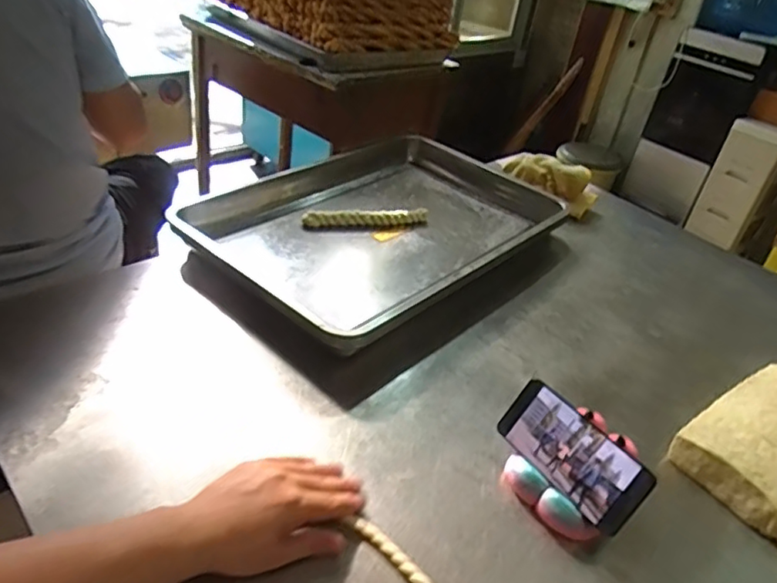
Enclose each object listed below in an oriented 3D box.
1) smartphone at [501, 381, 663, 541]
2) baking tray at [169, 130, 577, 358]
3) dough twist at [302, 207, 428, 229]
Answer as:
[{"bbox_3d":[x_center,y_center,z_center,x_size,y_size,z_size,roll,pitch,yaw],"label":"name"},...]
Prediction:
[{"bbox_3d":[0.185,0.164,0.611,0.007,0.074,0.158,22,15,-46],"label":"smartphone"},{"bbox_3d":[0.009,-0.123,1.011,0.426,0.065,0.667,35,43,30],"label":"baking tray"},{"bbox_3d":[-0.038,-0.132,1.046,0.219,0.025,0.026,-2,37,-15],"label":"dough twist"}]

